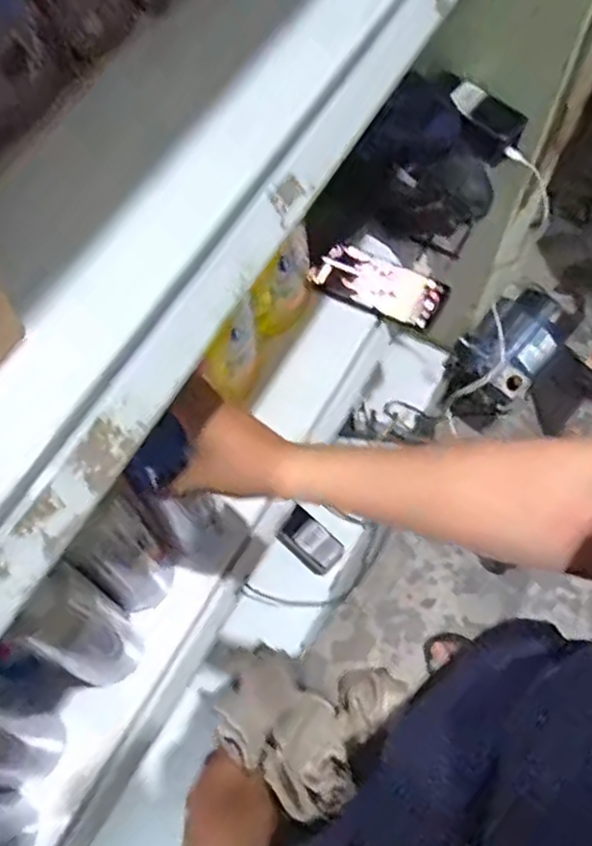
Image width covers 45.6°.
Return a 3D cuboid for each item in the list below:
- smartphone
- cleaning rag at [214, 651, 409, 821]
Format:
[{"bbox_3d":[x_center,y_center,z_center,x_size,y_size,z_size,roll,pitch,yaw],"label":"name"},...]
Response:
[{"bbox_3d":[0.095,-0.160,0.811,0.149,0.013,0.071,25,66,12],"label":"smartphone"},{"bbox_3d":[0.001,0.178,0.436,0.097,0.099,0.090,31,66,14],"label":"cleaning rag"}]

